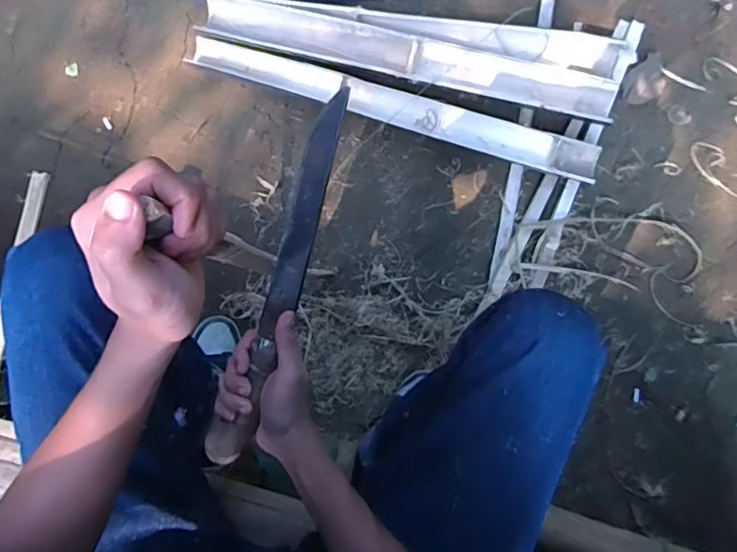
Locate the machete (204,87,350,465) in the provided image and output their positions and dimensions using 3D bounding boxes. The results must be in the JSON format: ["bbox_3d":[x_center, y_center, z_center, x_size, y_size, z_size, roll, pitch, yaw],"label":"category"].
[{"bbox_3d":[-0.079,0.001,0.507,0.044,0.029,0.350,17,88,3],"label":"machete"}]

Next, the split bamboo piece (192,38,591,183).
[{"bbox_3d":[0.035,-0.364,1.169,0.898,0.042,0.095,18,79,2],"label":"split bamboo piece"}]

